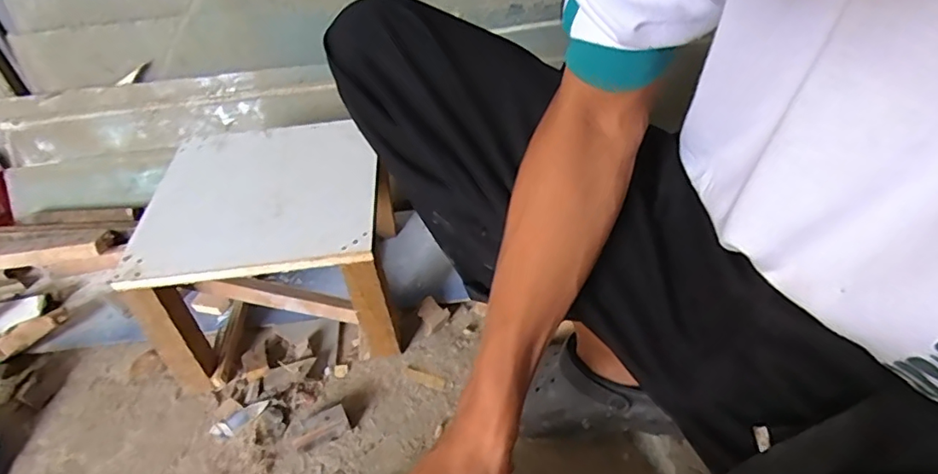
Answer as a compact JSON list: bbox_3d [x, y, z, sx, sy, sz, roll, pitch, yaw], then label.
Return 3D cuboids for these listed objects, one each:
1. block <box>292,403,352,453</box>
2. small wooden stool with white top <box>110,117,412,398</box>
[{"bbox_3d":[-0.182,0.238,0.673,0.068,0.024,0.037,-26,47,-21],"label":"block"},{"bbox_3d":[-0.264,0.015,0.780,0.296,0.229,0.296,-8,43,-4],"label":"small wooden stool with white top"}]

